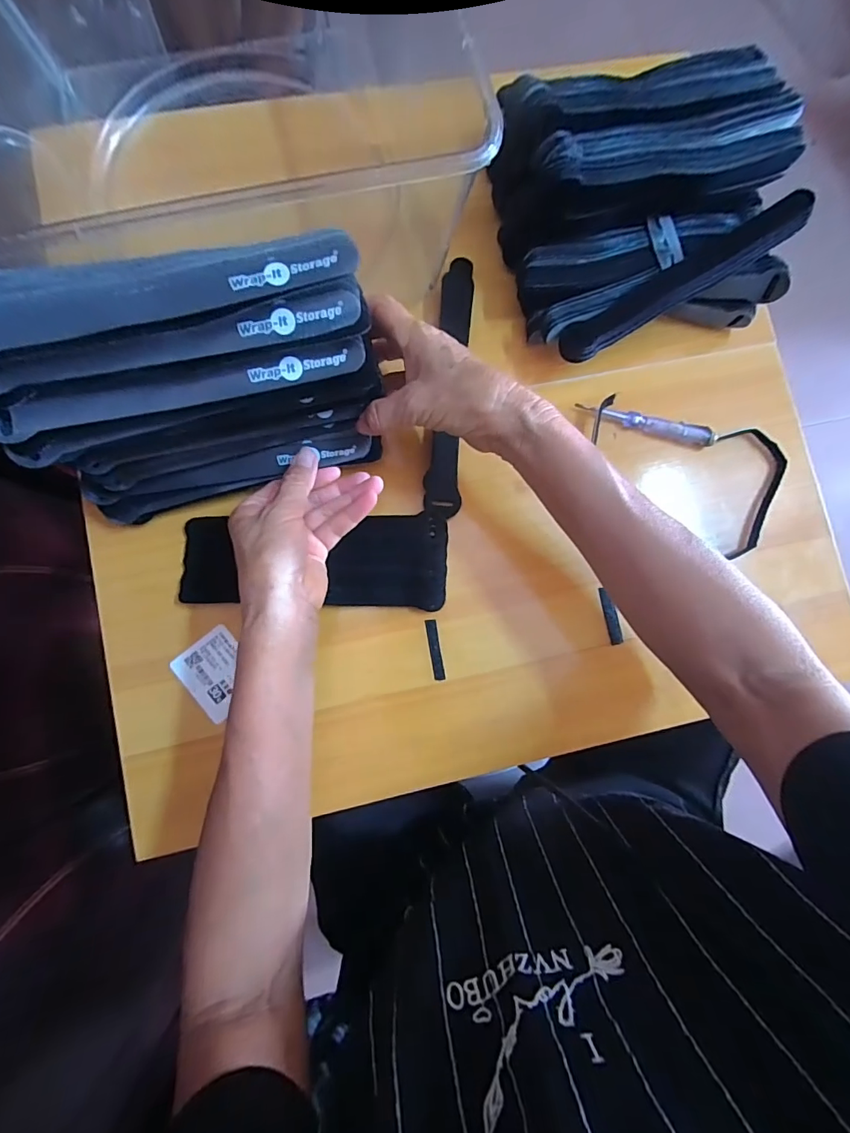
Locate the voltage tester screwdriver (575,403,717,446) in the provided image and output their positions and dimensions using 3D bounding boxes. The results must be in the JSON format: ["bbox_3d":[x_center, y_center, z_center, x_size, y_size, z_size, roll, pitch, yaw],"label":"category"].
[{"bbox_3d":[0.185,-0.120,0.384,0.114,0.013,0.014,12,83,-3],"label":"voltage tester screwdriver"}]

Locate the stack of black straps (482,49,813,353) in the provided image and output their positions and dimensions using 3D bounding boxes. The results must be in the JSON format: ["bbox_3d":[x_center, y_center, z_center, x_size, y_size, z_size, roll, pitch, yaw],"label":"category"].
[{"bbox_3d":[0.173,-0.269,0.353,0.209,0.085,0.170,-18,86,-6],"label":"stack of black straps"}]

